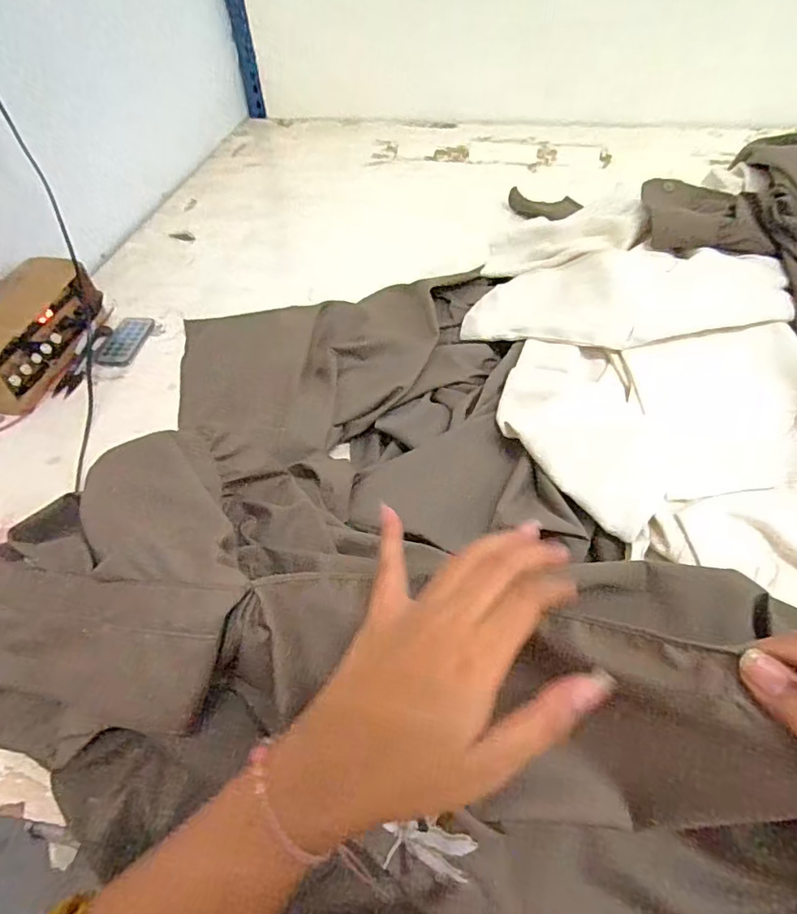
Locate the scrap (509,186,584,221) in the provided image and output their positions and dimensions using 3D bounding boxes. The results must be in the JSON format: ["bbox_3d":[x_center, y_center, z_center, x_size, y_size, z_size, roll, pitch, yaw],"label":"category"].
[{"bbox_3d":[0.221,-0.385,0.833,0.107,0.017,0.052,11,51,12],"label":"scrap"}]

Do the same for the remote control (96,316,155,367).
[{"bbox_3d":[-0.327,-0.138,0.655,0.039,0.011,0.088,7,50,9],"label":"remote control"}]

